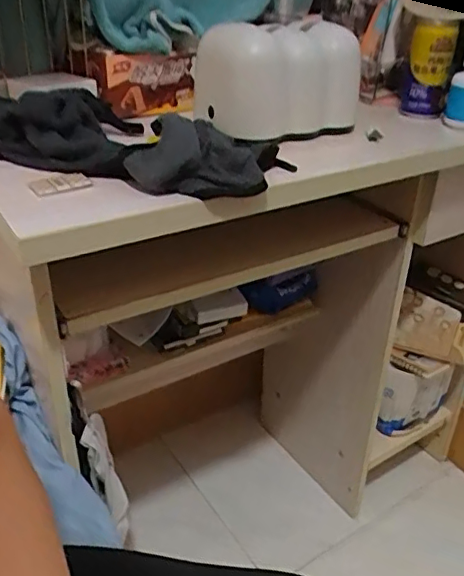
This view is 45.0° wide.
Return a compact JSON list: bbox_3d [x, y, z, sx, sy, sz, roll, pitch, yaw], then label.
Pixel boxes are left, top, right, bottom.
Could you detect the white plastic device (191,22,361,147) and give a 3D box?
[{"bbox_3d":[0.055,-0.257,0.687,0.147,0.119,0.146,-18,36,-31],"label":"white plastic device"}]

